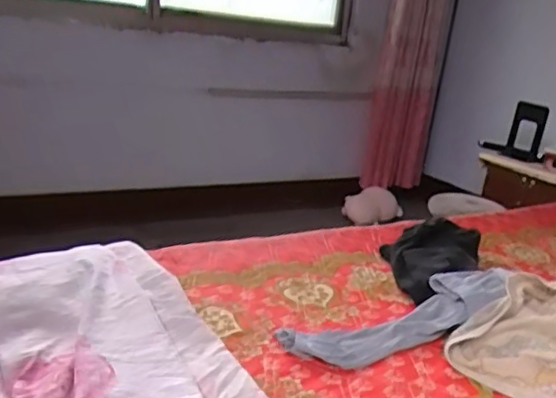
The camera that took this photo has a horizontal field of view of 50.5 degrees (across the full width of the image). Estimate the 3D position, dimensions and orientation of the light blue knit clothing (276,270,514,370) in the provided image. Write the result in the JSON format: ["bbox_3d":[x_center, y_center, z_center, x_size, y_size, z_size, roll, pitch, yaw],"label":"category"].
[{"bbox_3d":[0.244,0.196,1.032,0.526,0.075,0.129,-3,20,-31],"label":"light blue knit clothing"}]

